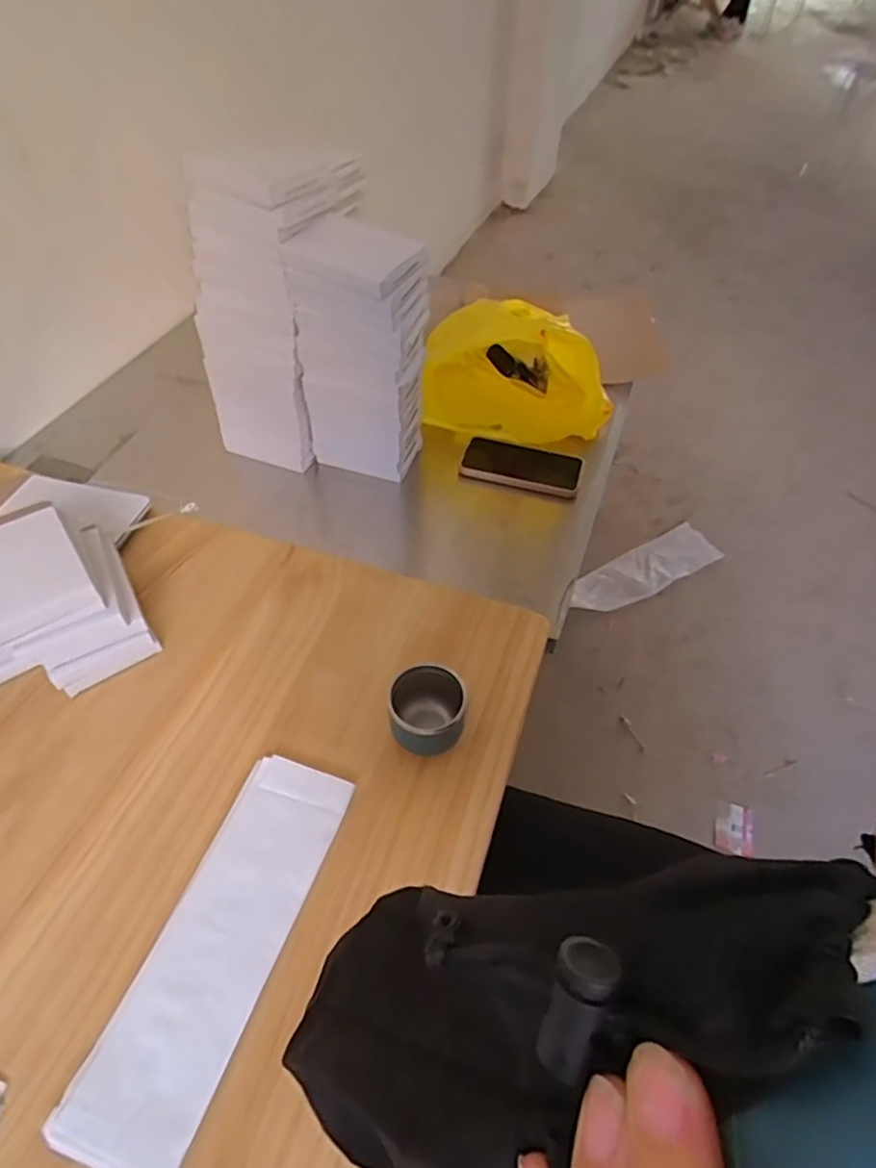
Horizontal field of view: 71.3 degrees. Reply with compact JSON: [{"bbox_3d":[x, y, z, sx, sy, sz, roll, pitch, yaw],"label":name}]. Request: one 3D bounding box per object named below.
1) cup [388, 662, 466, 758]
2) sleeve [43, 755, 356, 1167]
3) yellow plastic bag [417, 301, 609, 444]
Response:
[{"bbox_3d":[-0.009,0.109,0.511,0.062,0.053,0.067,0,49,-1],"label":"cup"},{"bbox_3d":[-0.148,0.241,0.424,0.080,0.009,0.249,16,51,12],"label":"sleeve"},{"bbox_3d":[0.116,-0.331,0.883,0.275,0.181,0.203,12,51,8],"label":"yellow plastic bag"}]

